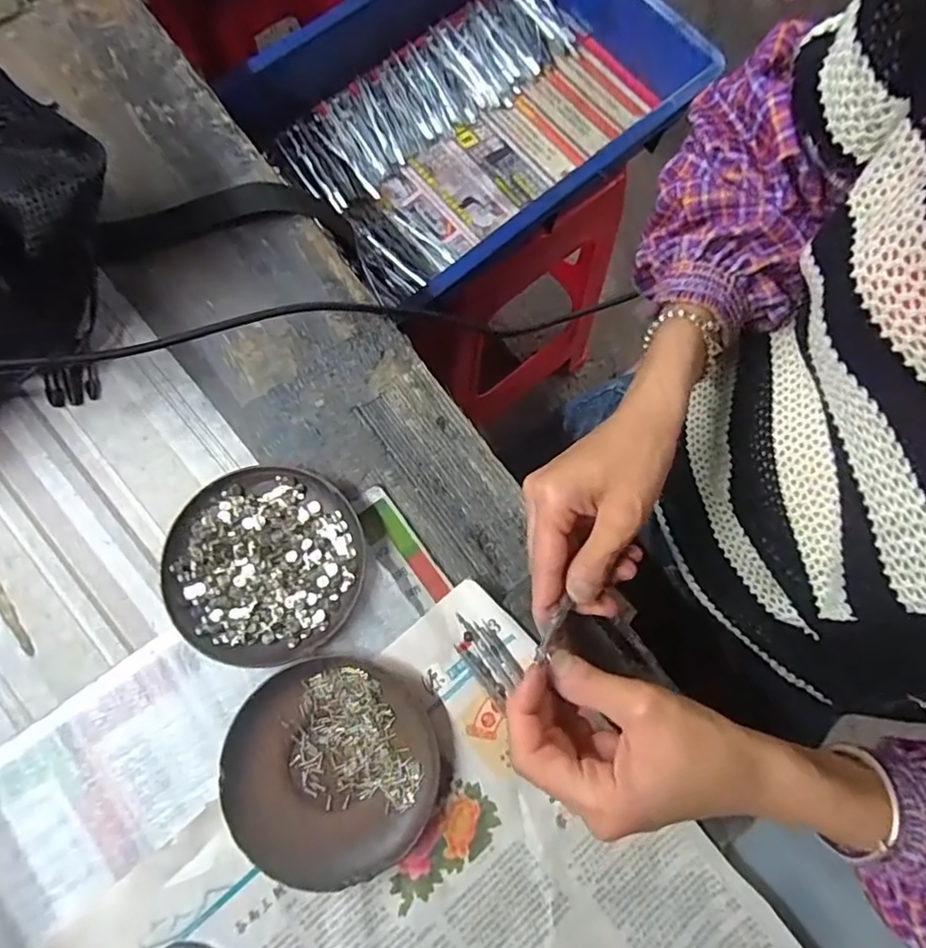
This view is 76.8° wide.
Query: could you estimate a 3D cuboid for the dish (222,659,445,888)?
[{"bbox_3d":[-0.074,0.164,0.328,0.113,0.015,0.112,0,78,-2],"label":"dish"}]

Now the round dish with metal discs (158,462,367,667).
[{"bbox_3d":[-0.119,0.053,0.354,0.115,0.020,0.113,0,78,-2],"label":"round dish with metal discs"}]

